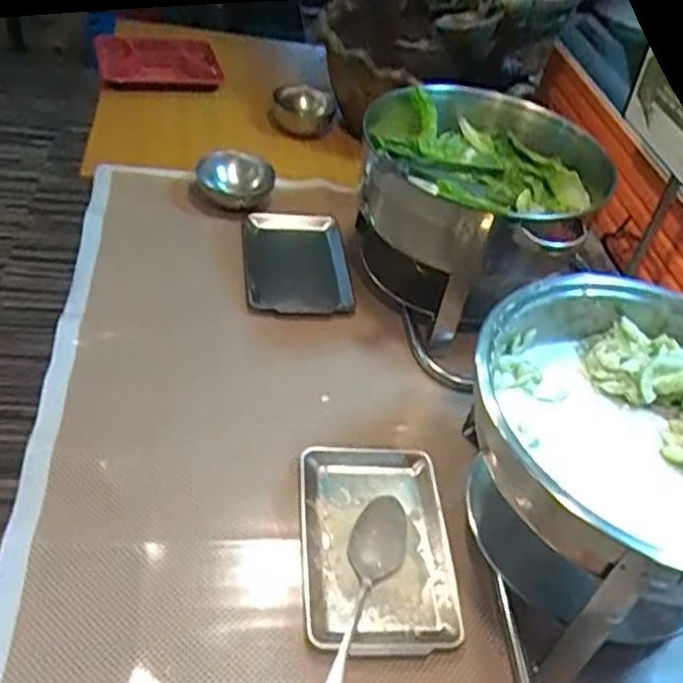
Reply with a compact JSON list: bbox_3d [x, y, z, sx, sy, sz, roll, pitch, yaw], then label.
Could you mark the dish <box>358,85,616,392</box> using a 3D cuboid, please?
[{"bbox_3d":[0.158,-0.162,0.944,0.303,0.256,0.328,7,41,-6],"label":"dish"}]

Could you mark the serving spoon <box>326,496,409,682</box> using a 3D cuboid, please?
[{"bbox_3d":[0.014,0.233,0.620,0.049,0.030,0.232,18,41,8],"label":"serving spoon"}]

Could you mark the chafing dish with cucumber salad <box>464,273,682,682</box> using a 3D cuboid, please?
[{"bbox_3d":[0.269,0.118,0.640,0.293,0.216,0.322,4,43,-4],"label":"chafing dish with cucumber salad"}]

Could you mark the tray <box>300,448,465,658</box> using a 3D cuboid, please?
[{"bbox_3d":[0.035,0.194,0.683,0.141,0.023,0.216,0,43,-5],"label":"tray"}]

